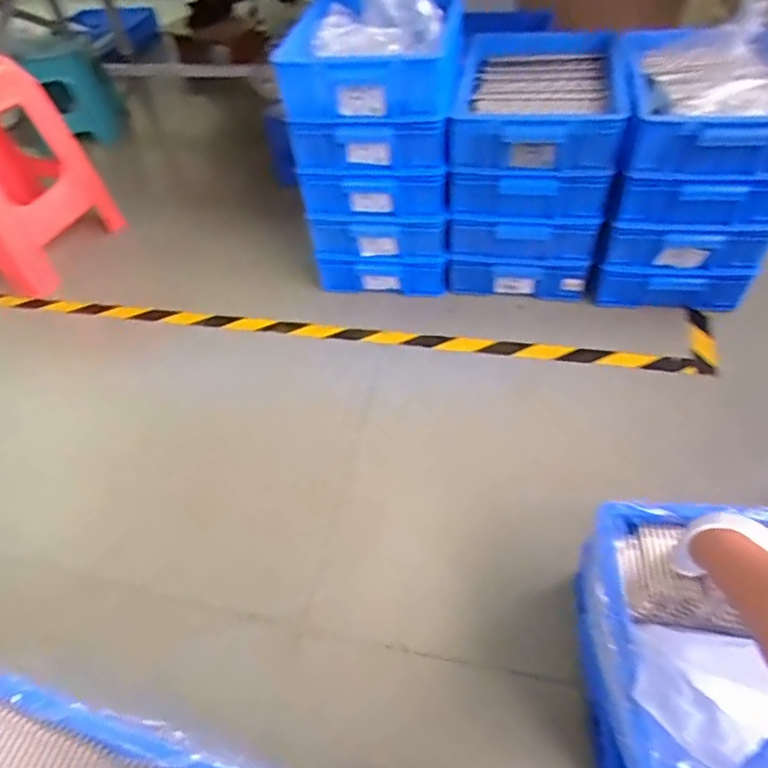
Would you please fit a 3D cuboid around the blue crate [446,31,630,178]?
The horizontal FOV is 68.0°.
[{"bbox_3d":[0.292,-0.582,1.138,0.295,0.130,0.472,2,50,7],"label":"blue crate"}]

